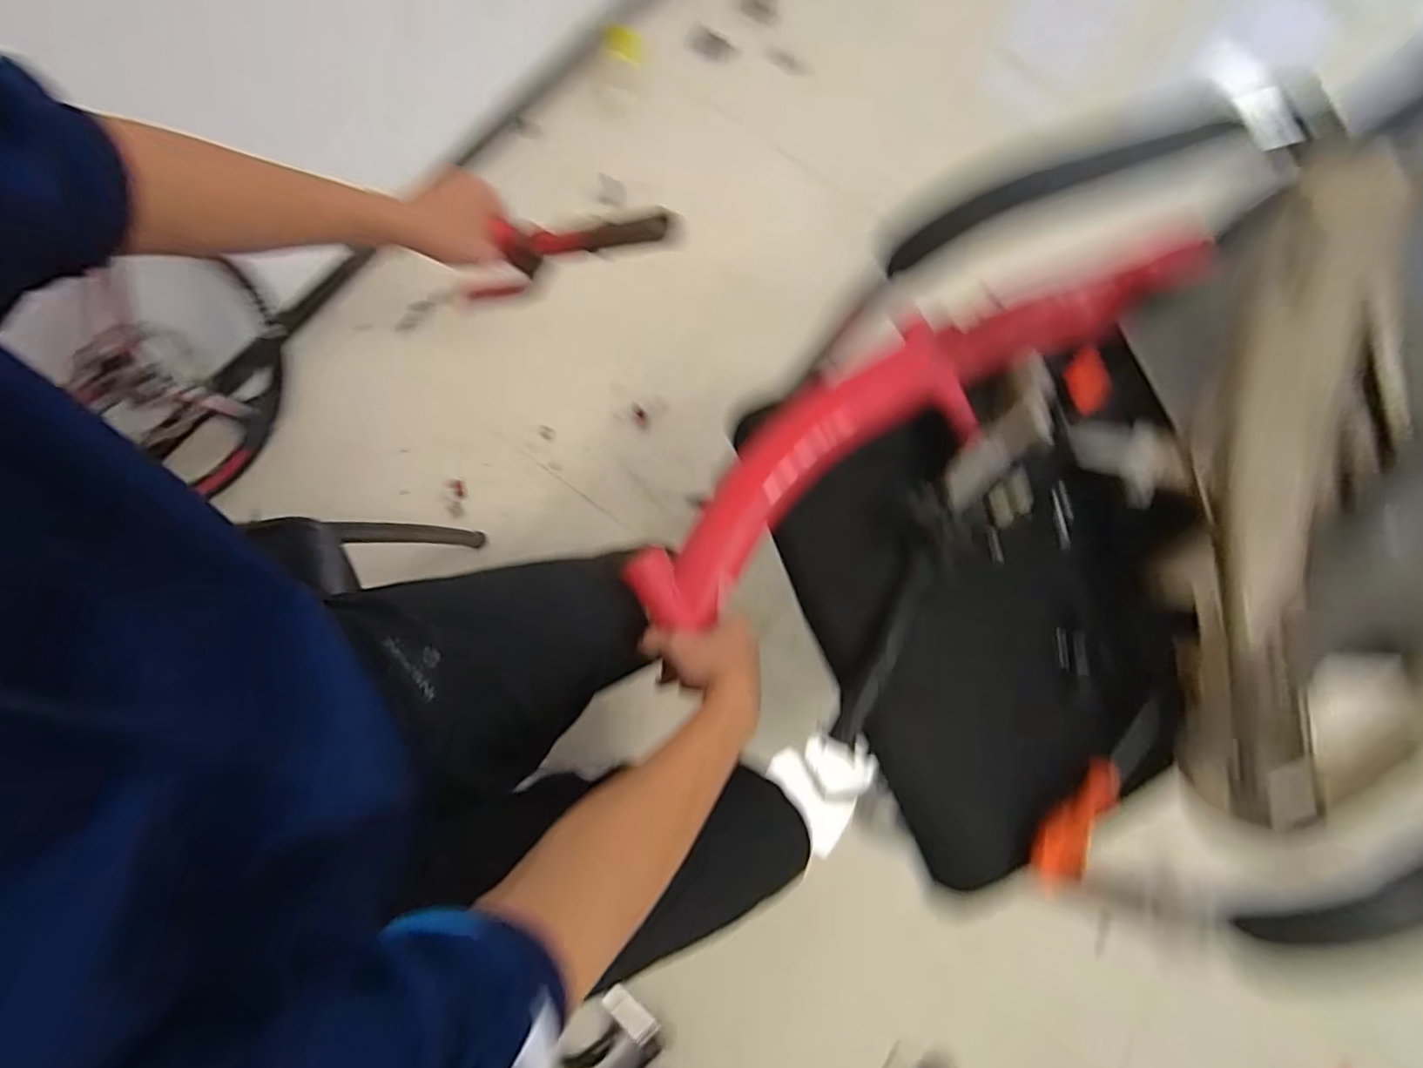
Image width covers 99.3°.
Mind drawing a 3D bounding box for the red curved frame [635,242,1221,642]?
[{"bbox_3d":[0.156,-0.103,0.543,0.537,0.068,0.116,-33,82,2],"label":"red curved frame"}]

